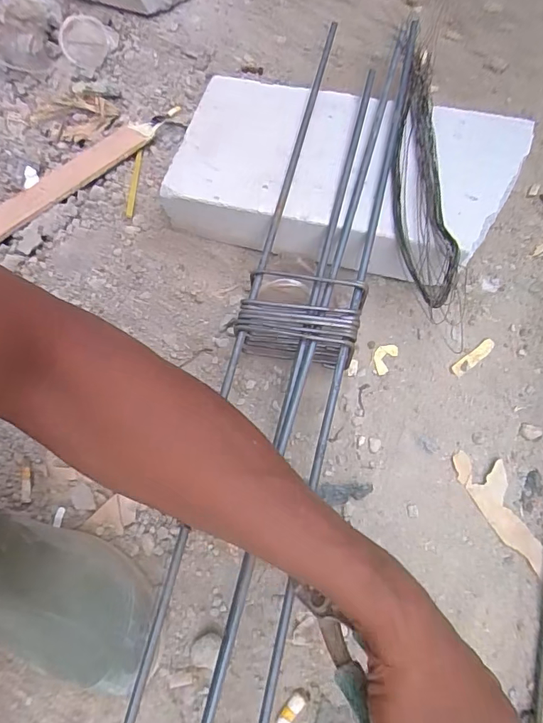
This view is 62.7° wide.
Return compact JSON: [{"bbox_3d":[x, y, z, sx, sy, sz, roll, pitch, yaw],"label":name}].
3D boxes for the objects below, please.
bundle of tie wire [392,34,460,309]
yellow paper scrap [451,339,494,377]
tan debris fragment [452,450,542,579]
[{"bbox_3d":[0.156,-0.208,0.474,0.054,0.019,0.318,-2,71,1],"label":"bundle of tie wire"},{"bbox_3d":[0.232,-0.005,0.510,0.060,0.004,0.014,-36,74,-10],"label":"yellow paper scrap"},{"bbox_3d":[0.237,0.149,0.456,0.043,0.006,0.129,-25,72,-7],"label":"tan debris fragment"}]

